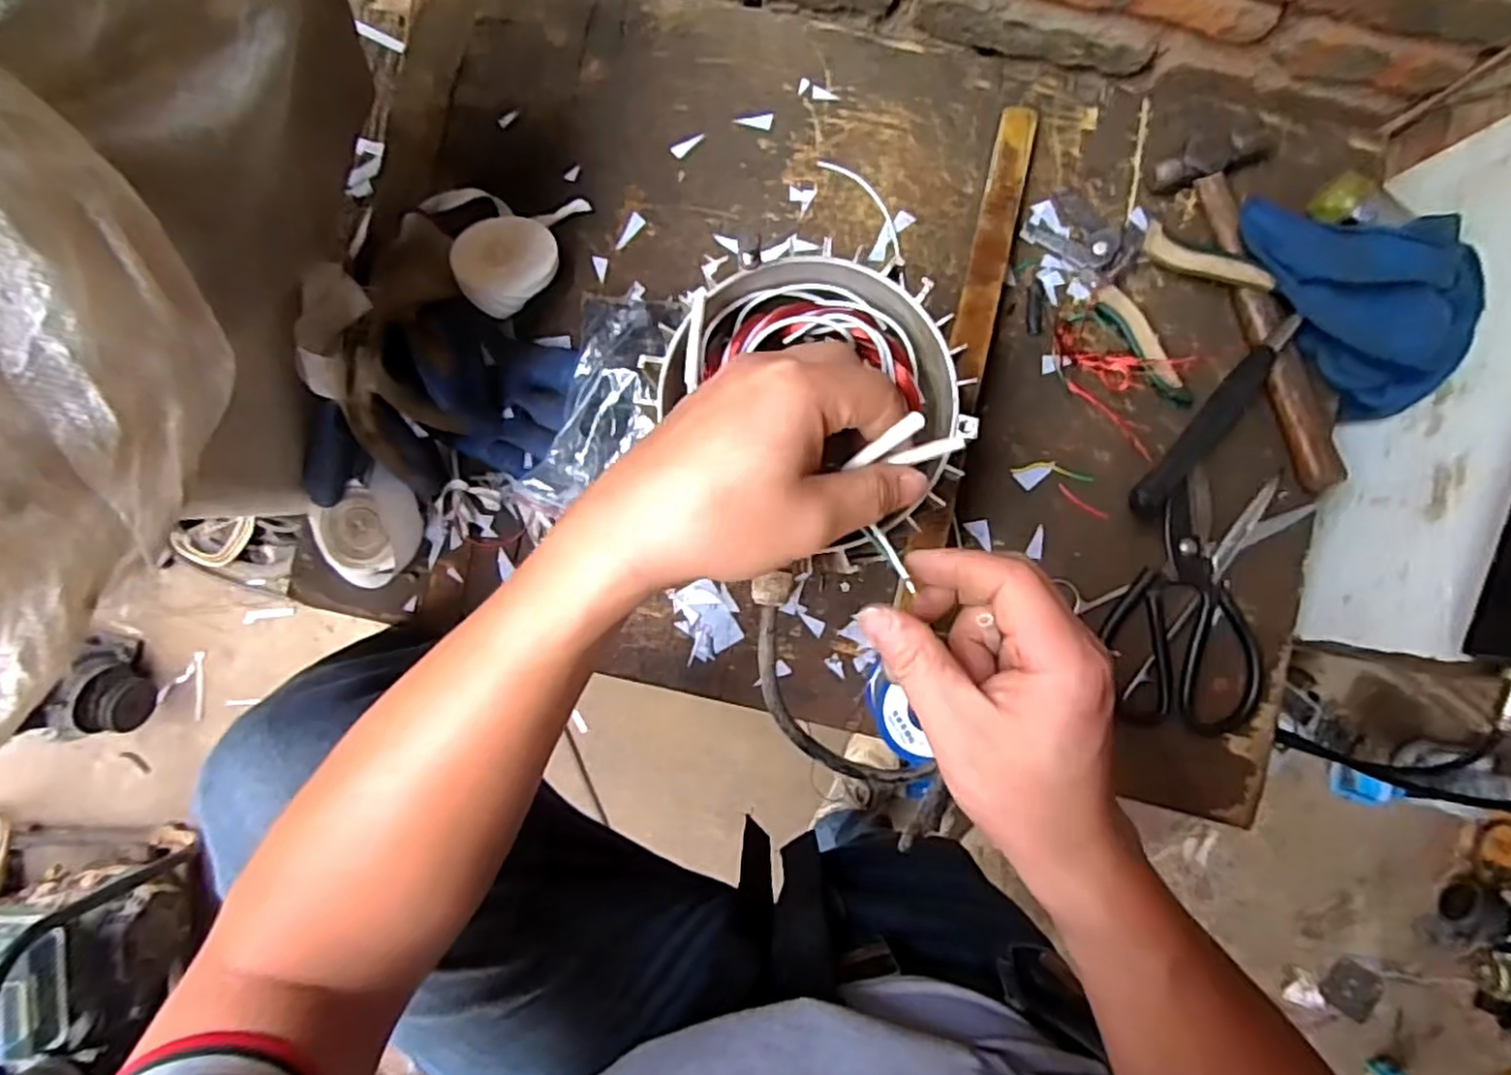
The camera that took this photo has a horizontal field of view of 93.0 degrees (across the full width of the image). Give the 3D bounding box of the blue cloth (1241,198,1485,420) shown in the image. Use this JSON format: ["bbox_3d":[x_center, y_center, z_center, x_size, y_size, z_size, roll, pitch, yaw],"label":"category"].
[{"bbox_3d":[0.405,-0.174,0.471,0.101,0.060,0.169,-44,89,0],"label":"blue cloth"}]

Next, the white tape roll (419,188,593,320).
[{"bbox_3d":[-0.176,-0.198,0.480,0.091,0.042,0.094,0,89,1],"label":"white tape roll"}]

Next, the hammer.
[{"bbox_3d":[0.355,-0.157,0.487,0.069,0.027,0.246,-26,89,0],"label":"hammer"}]

